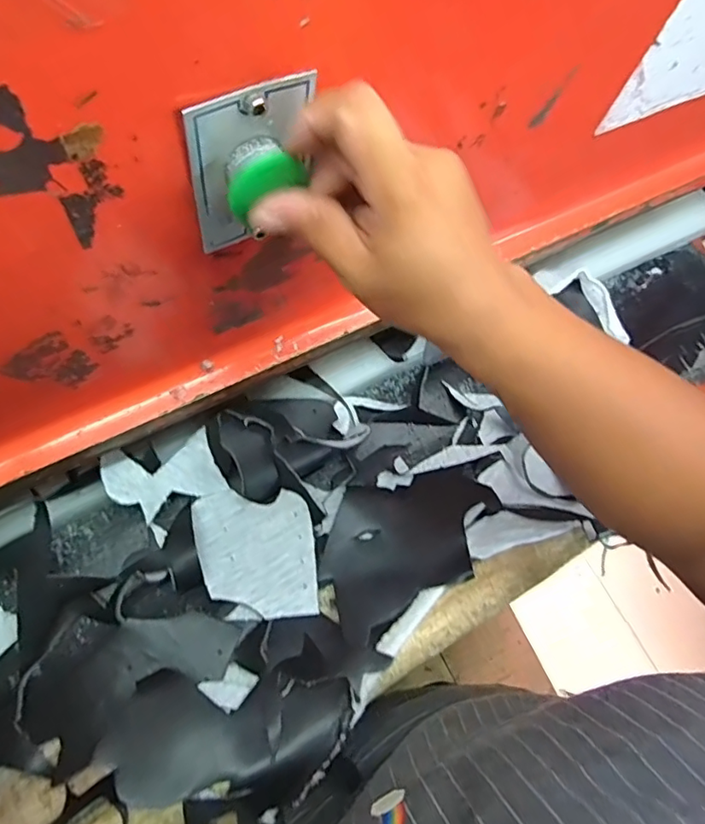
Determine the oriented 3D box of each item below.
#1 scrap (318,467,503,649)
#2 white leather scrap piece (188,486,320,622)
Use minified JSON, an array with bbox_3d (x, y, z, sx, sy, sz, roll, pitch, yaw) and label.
[{"bbox_3d":[0.044,0.100,0.453,0.161,0.017,0.106,-27,66,-18],"label":"scrap"},{"bbox_3d":[-0.079,0.111,0.440,0.093,0.016,0.108,-5,67,-9],"label":"white leather scrap piece"}]

